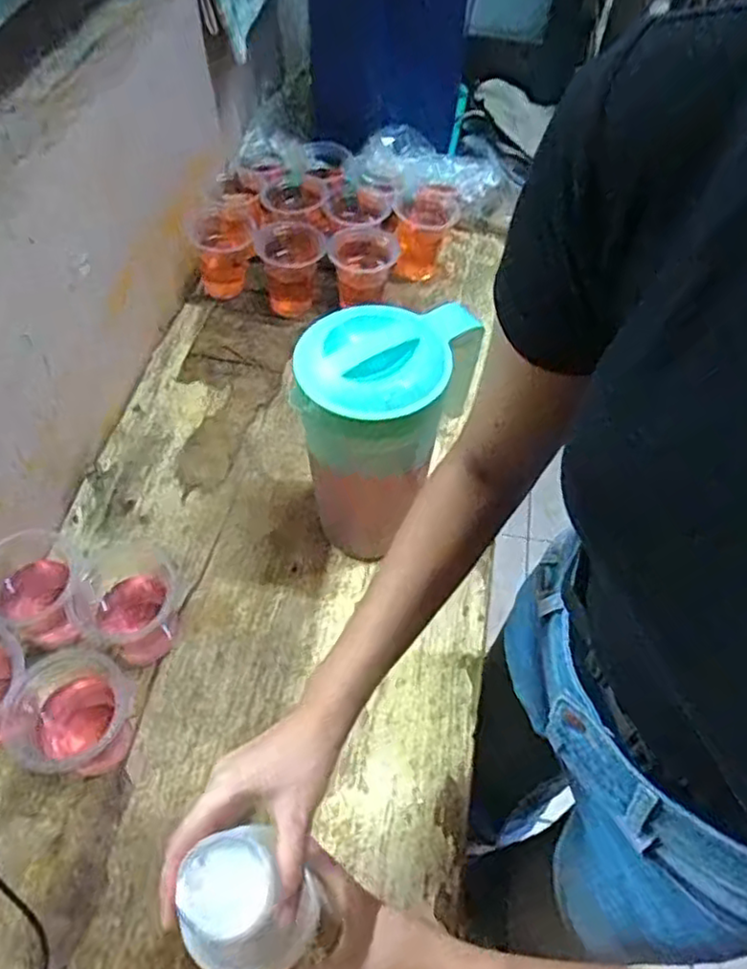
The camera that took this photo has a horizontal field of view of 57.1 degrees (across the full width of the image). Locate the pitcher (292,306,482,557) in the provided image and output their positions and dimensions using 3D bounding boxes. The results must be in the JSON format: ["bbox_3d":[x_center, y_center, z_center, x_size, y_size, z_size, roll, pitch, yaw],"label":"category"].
[{"bbox_3d":[0.002,-0.033,0.621,0.119,0.244,0.106,8,55,4],"label":"pitcher"}]

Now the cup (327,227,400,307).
[{"bbox_3d":[-0.014,-0.279,0.888,0.085,0.082,0.091,0,55,-2],"label":"cup"}]

